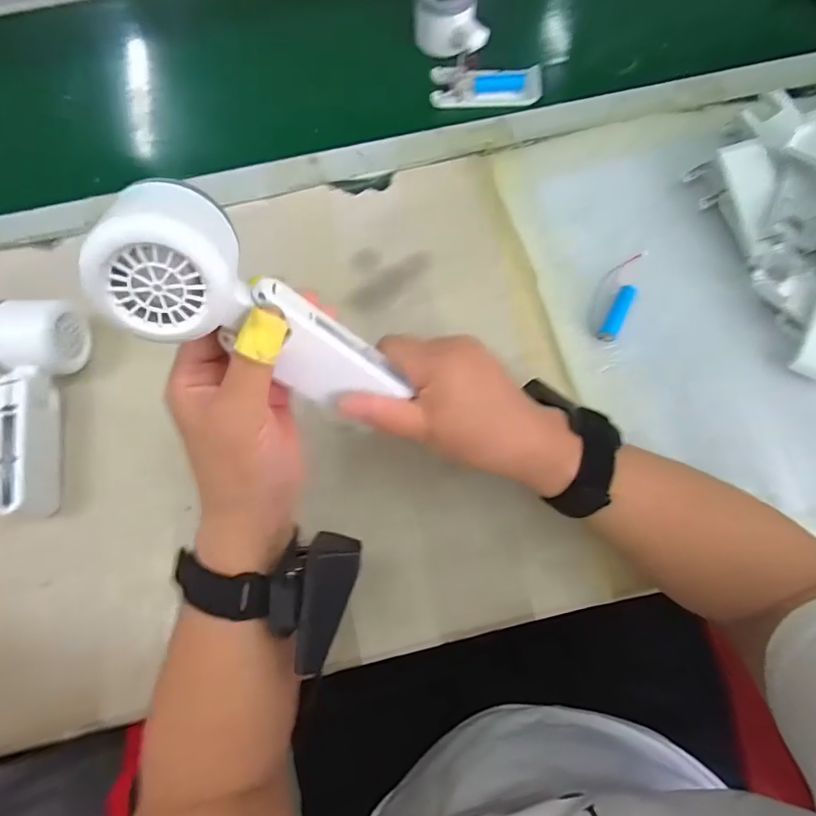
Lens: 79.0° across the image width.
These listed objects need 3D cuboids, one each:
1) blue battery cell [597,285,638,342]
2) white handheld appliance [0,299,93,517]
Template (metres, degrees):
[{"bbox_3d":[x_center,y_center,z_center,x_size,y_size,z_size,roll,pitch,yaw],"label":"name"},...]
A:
[{"bbox_3d":[0.173,-0.078,0.407,0.015,0.011,0.054,28,74,11],"label":"blue battery cell"},{"bbox_3d":[-0.292,-0.005,0.381,0.053,0.055,0.168,-5,70,0],"label":"white handheld appliance"}]

